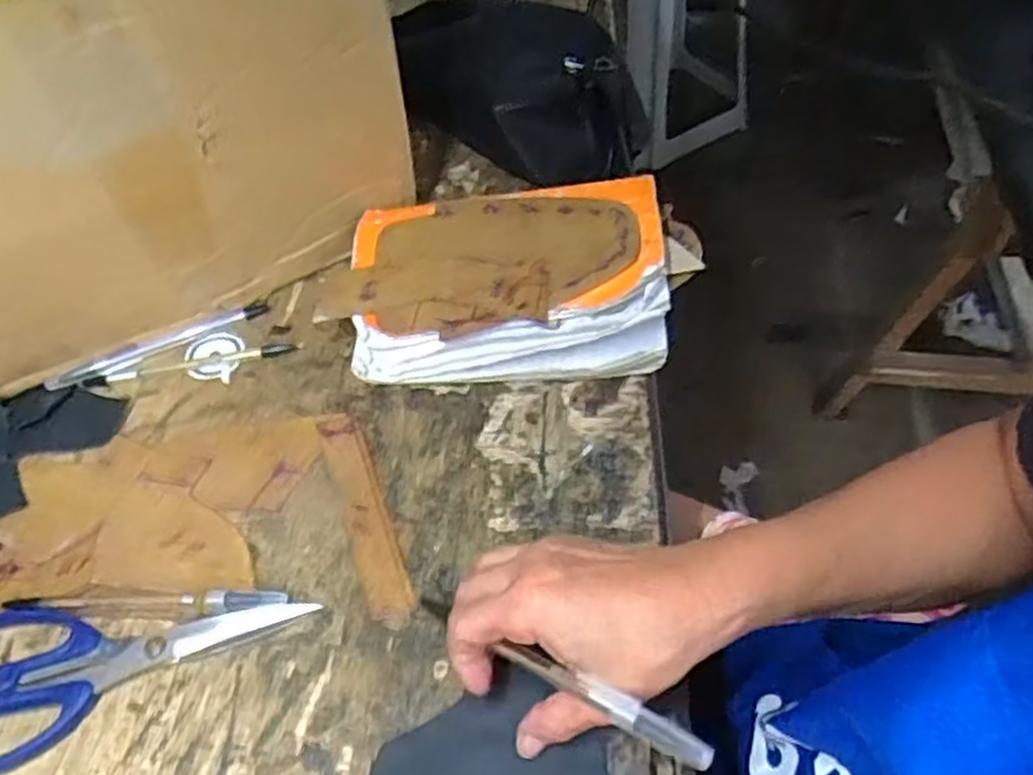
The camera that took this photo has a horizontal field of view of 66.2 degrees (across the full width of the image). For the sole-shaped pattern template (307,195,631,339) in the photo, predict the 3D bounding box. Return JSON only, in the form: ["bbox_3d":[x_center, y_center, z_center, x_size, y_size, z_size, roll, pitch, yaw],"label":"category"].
[{"bbox_3d":[-0.025,-0.080,0.496,0.190,0.009,0.101,0,62,12],"label":"sole-shaped pattern template"}]

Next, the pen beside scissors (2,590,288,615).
[{"bbox_3d":[-0.194,0.110,0.413,0.147,0.008,0.013,1,51,4],"label":"pen beside scissors"}]

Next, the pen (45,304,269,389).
[{"bbox_3d":[-0.239,-0.029,0.532,0.144,0.007,0.013,-25,53,-16],"label":"pen"}]

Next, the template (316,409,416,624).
[{"bbox_3d":[-0.085,0.068,0.446,0.025,0.004,0.141,-19,52,-12],"label":"template"}]

